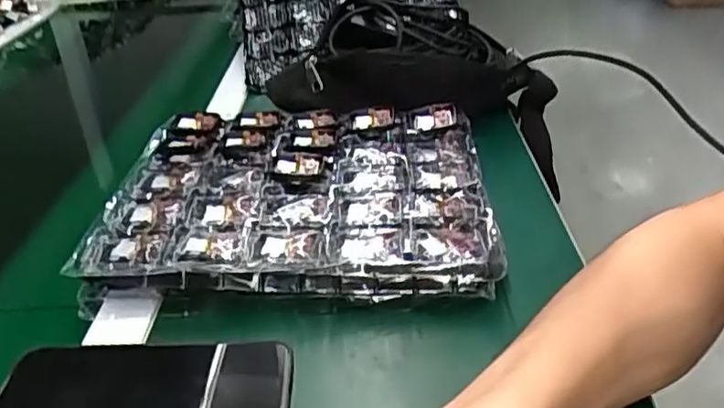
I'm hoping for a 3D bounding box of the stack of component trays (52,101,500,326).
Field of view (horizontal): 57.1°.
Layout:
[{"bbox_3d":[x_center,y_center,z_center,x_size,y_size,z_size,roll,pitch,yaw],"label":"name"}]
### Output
[{"bbox_3d":[-0.050,-0.009,0.535,0.282,0.045,0.242,-3,30,3],"label":"stack of component trays"}]

